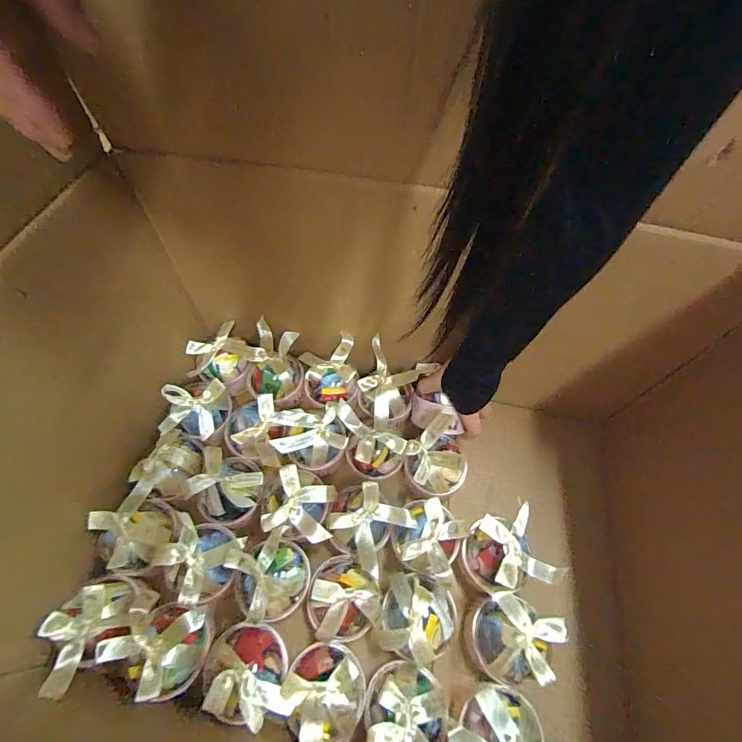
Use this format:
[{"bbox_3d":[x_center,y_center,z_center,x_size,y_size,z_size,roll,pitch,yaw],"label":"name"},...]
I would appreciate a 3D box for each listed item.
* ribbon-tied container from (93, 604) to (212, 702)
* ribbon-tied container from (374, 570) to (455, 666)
[{"bbox_3d":[-0.212,0.274,0.382,0.078,0.066,0.076,0,58,-1],"label":"ribbon-tied container"},{"bbox_3d":[0.052,0.275,0.428,0.079,0.076,0.079,17,59,9],"label":"ribbon-tied container"}]

